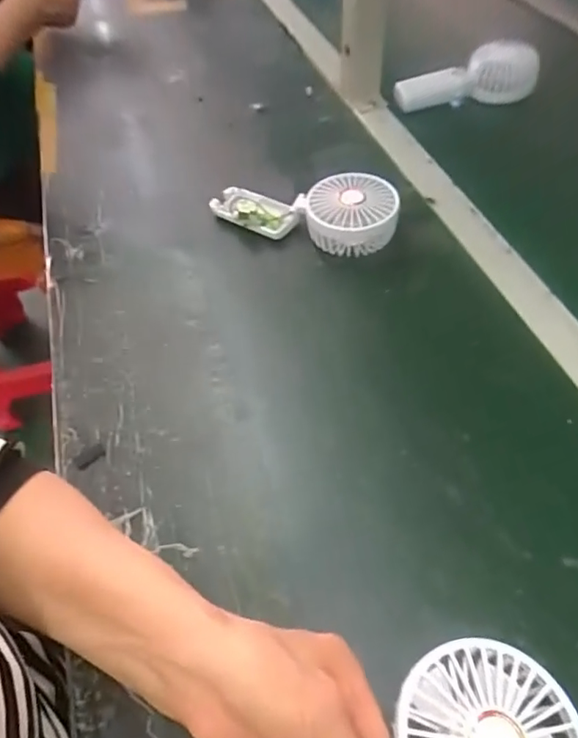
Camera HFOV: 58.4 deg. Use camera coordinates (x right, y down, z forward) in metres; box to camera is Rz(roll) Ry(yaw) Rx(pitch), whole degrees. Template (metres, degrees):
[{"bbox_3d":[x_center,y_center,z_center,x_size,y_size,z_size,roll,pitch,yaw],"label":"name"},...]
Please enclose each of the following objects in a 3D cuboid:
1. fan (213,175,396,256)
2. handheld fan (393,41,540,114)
[{"bbox_3d":[0.009,-0.155,0.511,0.193,0.045,0.079,10,54,13],"label":"fan"},{"bbox_3d":[0.225,-0.365,0.664,0.172,0.055,0.069,-3,51,19],"label":"handheld fan"}]

